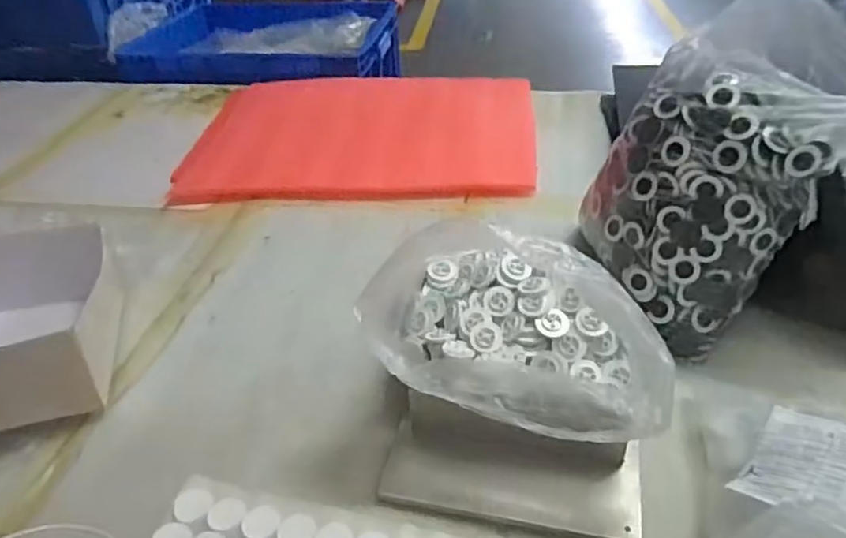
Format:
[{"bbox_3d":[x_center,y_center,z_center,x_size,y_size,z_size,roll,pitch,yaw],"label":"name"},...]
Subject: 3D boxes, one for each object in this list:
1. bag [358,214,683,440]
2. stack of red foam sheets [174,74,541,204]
[{"bbox_3d":[0.076,0.026,0.499,0.220,0.106,0.180,7,38,13],"label":"bag"},{"bbox_3d":[-0.088,-0.225,1.029,0.521,0.029,0.394,0,37,5],"label":"stack of red foam sheets"}]

